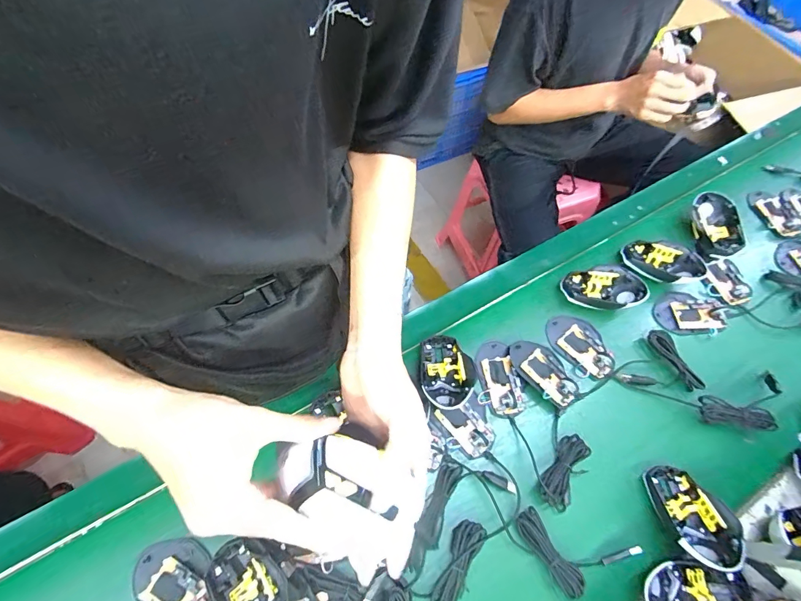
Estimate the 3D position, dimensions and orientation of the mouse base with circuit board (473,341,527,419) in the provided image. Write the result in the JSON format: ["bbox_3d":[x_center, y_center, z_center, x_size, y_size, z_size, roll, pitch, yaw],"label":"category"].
[{"bbox_3d":[0.140,0.109,0.560,0.061,0.019,0.112,-11,63,-7],"label":"mouse base with circuit board"}]

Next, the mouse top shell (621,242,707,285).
[{"bbox_3d":[0.433,-0.065,0.647,0.118,0.037,0.077,22,60,6],"label":"mouse top shell"}]

